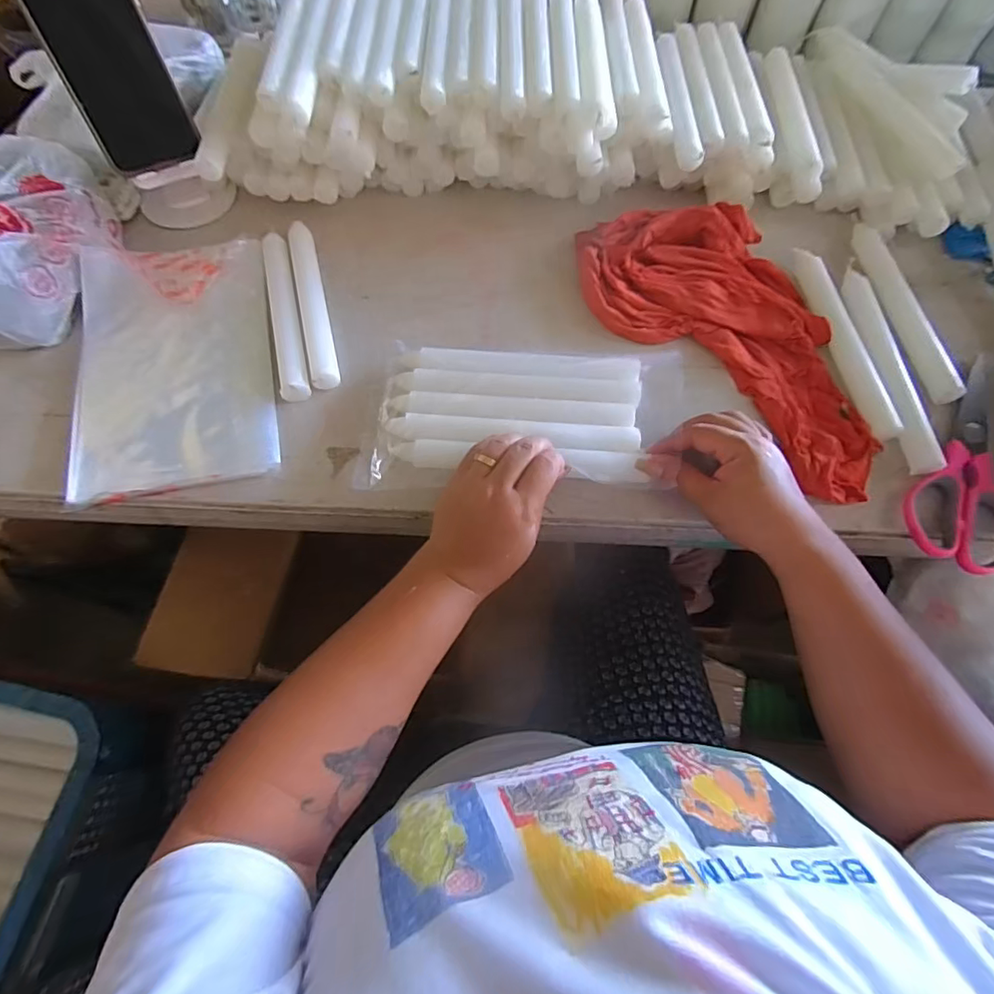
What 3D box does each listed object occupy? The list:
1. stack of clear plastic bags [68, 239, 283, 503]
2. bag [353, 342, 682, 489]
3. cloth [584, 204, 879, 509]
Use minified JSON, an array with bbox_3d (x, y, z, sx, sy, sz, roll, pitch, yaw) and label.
[{"bbox_3d":[-0.275,-0.121,0.440,0.158,0.015,0.247,-13,66,-6],"label":"stack of clear plastic bags"},{"bbox_3d":[0.023,-0.073,0.417,0.250,0.030,0.132,-4,66,1],"label":"bag"},{"bbox_3d":[0.212,-0.153,0.453,0.165,0.026,0.325,-32,70,-14],"label":"cloth"}]

